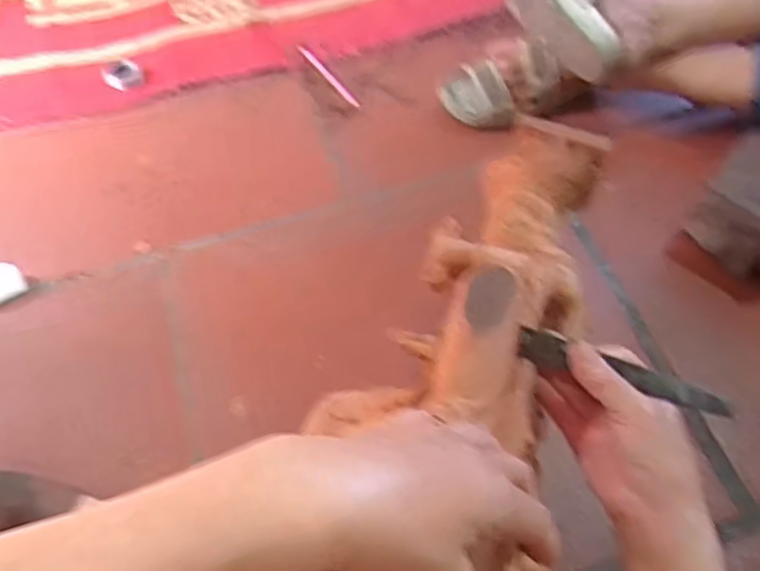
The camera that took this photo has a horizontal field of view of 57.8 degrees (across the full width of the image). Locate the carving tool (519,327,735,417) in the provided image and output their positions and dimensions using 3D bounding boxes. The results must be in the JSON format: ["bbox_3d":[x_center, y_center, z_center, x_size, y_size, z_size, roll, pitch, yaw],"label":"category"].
[{"bbox_3d":[0.158,0.055,0.447,0.138,0.021,0.023,17,61,10],"label":"carving tool"}]

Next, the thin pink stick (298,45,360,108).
[{"bbox_3d":[-0.078,-0.319,1.045,0.013,0.004,0.161,-32,62,-16],"label":"thin pink stick"}]

